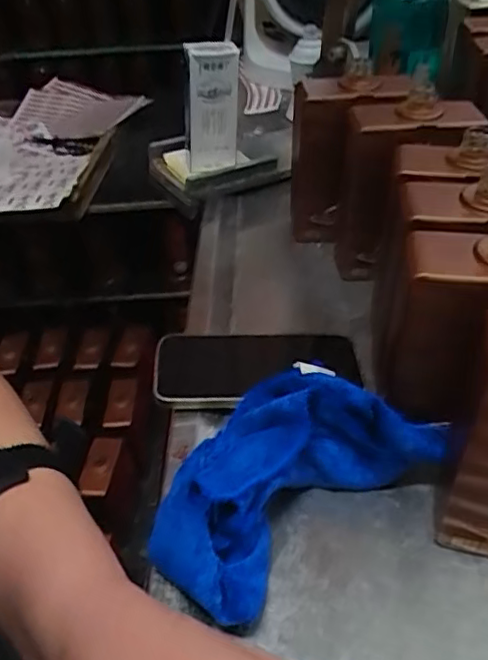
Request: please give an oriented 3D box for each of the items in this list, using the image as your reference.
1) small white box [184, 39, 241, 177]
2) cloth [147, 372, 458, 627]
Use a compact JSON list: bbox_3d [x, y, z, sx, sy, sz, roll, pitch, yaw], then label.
[{"bbox_3d":[-0.032,-0.232,0.645,0.058,0.133,0.030,-11,42,2],"label":"small white box"},{"bbox_3d":[0.026,0.083,0.379,0.185,0.066,0.102,-27,46,-27],"label":"cloth"}]

